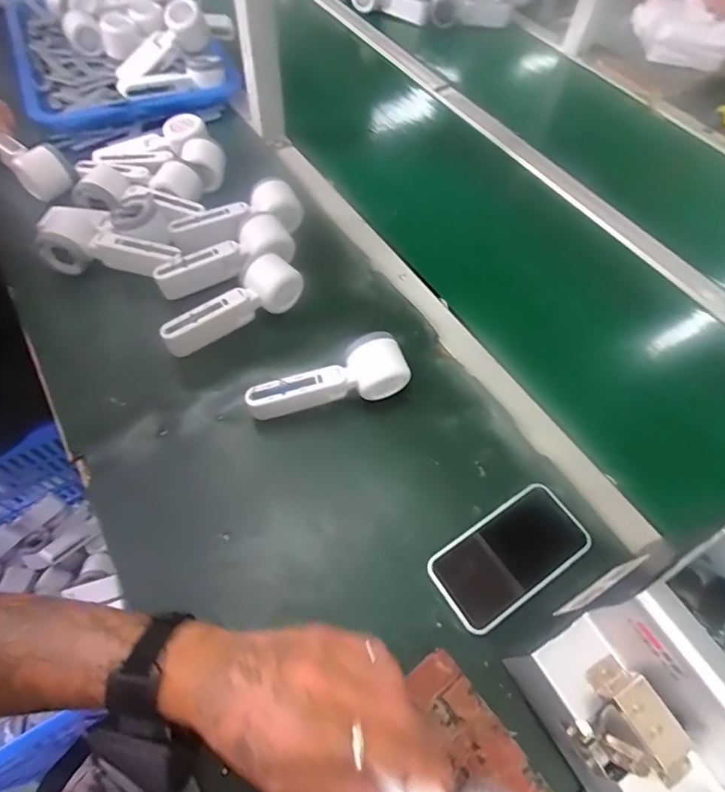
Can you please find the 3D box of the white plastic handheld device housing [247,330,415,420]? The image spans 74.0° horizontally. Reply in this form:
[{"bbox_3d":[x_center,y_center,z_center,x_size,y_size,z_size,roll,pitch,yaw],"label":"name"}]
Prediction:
[{"bbox_3d":[-0.035,-0.011,0.501,0.162,0.053,0.053,-19,61,-15],"label":"white plastic handheld device housing"}]

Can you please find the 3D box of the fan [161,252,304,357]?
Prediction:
[{"bbox_3d":[-0.144,-0.095,0.549,0.168,0.057,0.056,-39,68,-24],"label":"fan"}]

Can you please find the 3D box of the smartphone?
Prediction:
[{"bbox_3d":[0.135,0.143,0.438,0.144,0.015,0.077,-29,64,-20],"label":"smartphone"}]

